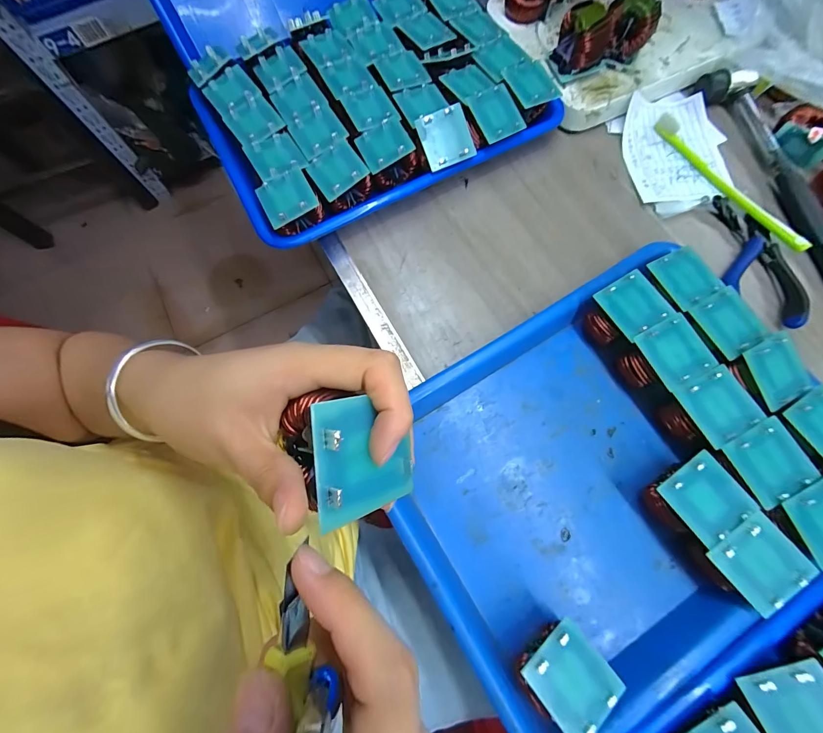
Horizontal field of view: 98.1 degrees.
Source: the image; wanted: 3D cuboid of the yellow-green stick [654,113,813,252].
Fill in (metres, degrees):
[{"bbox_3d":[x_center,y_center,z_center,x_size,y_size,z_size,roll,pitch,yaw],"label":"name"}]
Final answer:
[{"bbox_3d":[0.307,-0.181,0.352,0.017,0.019,0.186,-28,74,-7],"label":"yellow-green stick"}]

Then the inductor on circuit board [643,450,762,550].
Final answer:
[{"bbox_3d":[0.195,0.092,0.257,0.045,0.048,0.048,-34,75,-8],"label":"inductor on circuit board"}]

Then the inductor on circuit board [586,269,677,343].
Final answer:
[{"bbox_3d":[0.173,-0.043,0.300,0.047,0.049,0.047,-32,75,-8],"label":"inductor on circuit board"}]

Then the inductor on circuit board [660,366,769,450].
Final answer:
[{"bbox_3d":[0.218,0.034,0.273,0.050,0.043,0.046,-27,74,-7],"label":"inductor on circuit board"}]

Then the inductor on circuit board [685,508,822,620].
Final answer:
[{"bbox_3d":[0.222,0.128,0.242,0.044,0.049,0.047,-38,76,-9],"label":"inductor on circuit board"}]

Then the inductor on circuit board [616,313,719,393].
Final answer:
[{"bbox_3d":[0.197,-0.004,0.287,0.050,0.049,0.046,-28,74,-7],"label":"inductor on circuit board"}]

